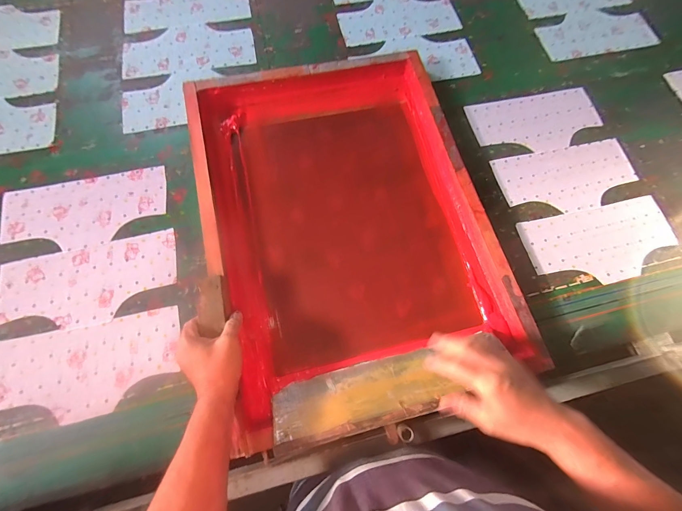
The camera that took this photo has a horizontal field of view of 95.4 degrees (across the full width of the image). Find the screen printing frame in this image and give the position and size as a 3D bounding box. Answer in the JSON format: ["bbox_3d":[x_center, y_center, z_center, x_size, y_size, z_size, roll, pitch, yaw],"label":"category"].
[{"bbox_3d":[0.007,-0.086,0.598,0.511,0.062,0.706,-13,71,-5],"label":"screen printing frame"}]

